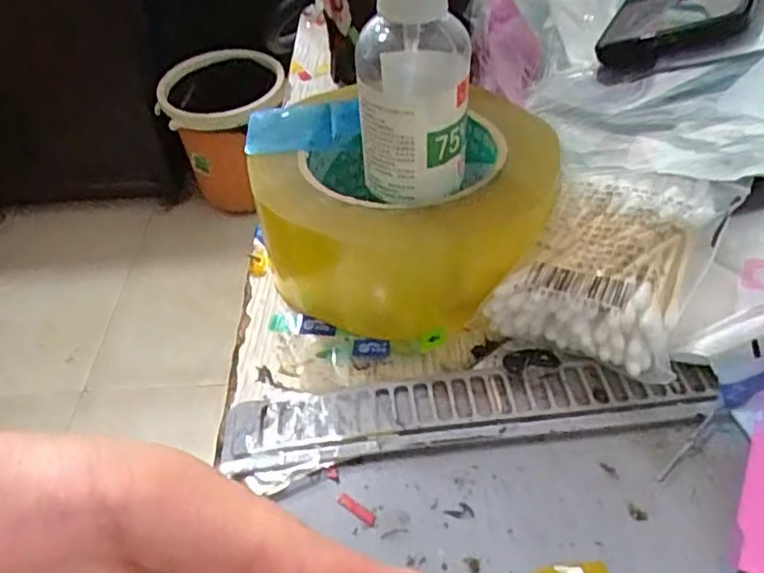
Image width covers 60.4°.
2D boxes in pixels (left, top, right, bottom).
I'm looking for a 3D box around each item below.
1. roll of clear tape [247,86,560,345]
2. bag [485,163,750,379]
[{"bbox_3d":[0.010,-0.037,0.265,0.111,0.045,0.107,-2,43,2],"label":"roll of clear tape"},{"bbox_3d":[0.087,-0.012,0.240,0.063,0.030,0.087,23,50,26],"label":"bag"}]

